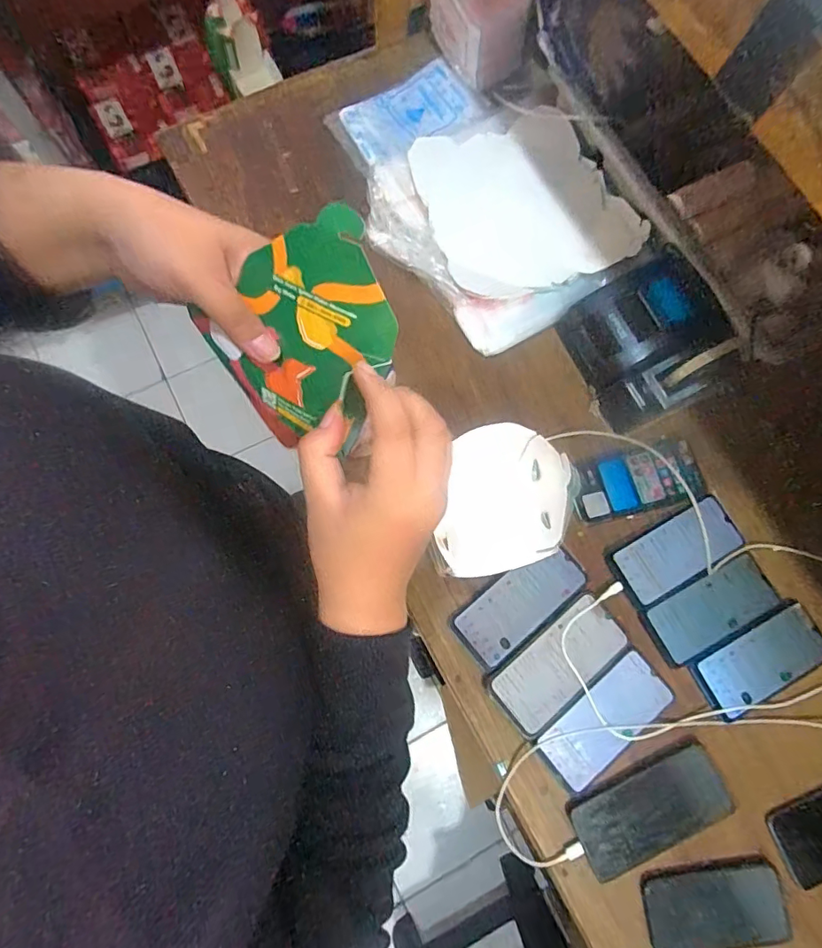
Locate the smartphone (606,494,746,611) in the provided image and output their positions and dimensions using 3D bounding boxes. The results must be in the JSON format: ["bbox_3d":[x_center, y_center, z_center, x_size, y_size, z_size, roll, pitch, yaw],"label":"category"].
[{"bbox_3d":[0.324,0.093,0.609,0.163,0.007,0.075,-27,80,-9],"label":"smartphone"}]

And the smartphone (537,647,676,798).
[{"bbox_3d":[0.221,0.279,0.568,0.161,0.011,0.073,-38,82,-11],"label":"smartphone"}]

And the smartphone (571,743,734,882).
[{"bbox_3d":[0.259,0.363,0.543,0.166,0.013,0.082,-24,80,-8],"label":"smartphone"}]

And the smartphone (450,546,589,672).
[{"bbox_3d":[0.130,0.151,0.596,0.165,0.005,0.074,-38,82,-11],"label":"smartphone"}]

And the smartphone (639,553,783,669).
[{"bbox_3d":[0.354,0.159,0.593,0.156,0.005,0.075,-27,80,-9],"label":"smartphone"}]

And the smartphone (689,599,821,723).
[{"bbox_3d":[0.408,0.216,0.585,0.160,0.011,0.080,-28,81,-9],"label":"smartphone"}]

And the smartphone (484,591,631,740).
[{"bbox_3d":[0.169,0.218,0.579,0.166,0.006,0.082,-38,82,-11],"label":"smartphone"}]

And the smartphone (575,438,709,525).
[{"bbox_3d":[0.285,0.009,0.631,0.160,0.016,0.074,-14,79,-7],"label":"smartphone"}]

